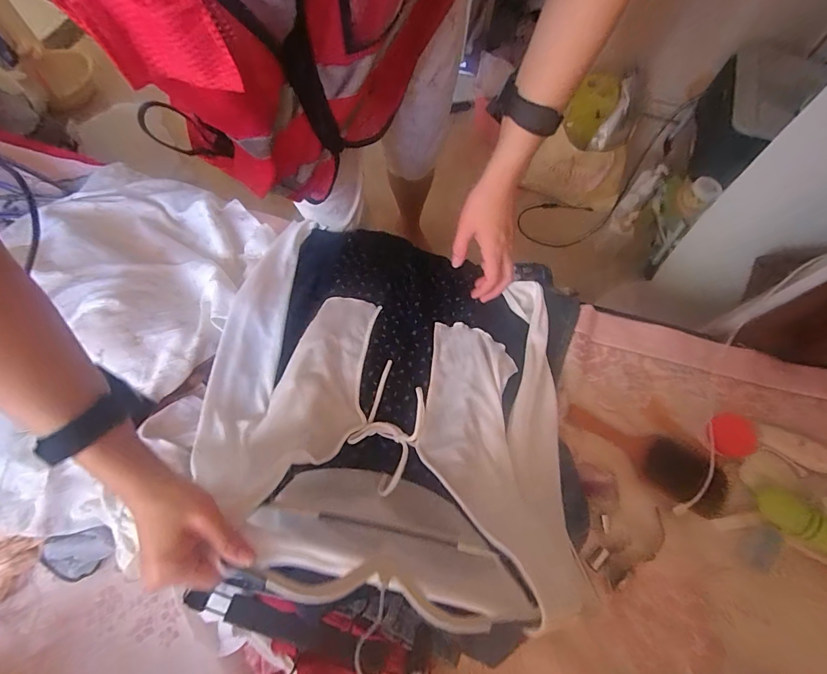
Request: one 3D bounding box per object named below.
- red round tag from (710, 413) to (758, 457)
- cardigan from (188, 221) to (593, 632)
[{"bbox_3d":[0.480,0.147,0.602,0.058,0.010,0.065,1,63,17],"label":"red round tag"},{"bbox_3d":[-0.034,0.056,0.524,0.492,0.148,0.425,10,67,2],"label":"cardigan"}]

